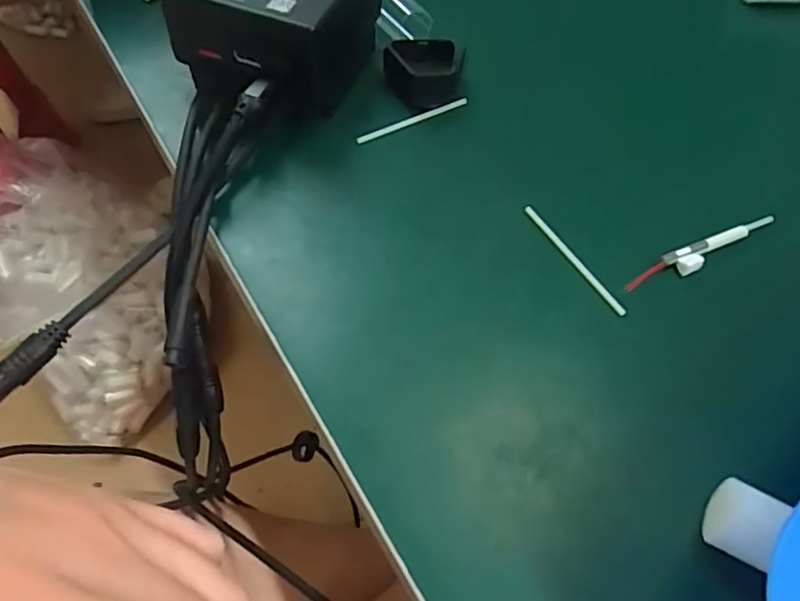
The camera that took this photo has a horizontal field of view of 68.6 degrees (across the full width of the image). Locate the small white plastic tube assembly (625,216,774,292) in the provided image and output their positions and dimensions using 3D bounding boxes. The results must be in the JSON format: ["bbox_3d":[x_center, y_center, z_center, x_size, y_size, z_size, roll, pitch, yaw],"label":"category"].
[{"bbox_3d":[0.125,-0.019,0.240,0.080,0.006,0.011,-20,61,-16],"label":"small white plastic tube assembly"}]

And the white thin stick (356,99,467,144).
[{"bbox_3d":[0.006,-0.085,0.275,0.060,0.004,0.004,-26,63,-19],"label":"white thin stick"}]

